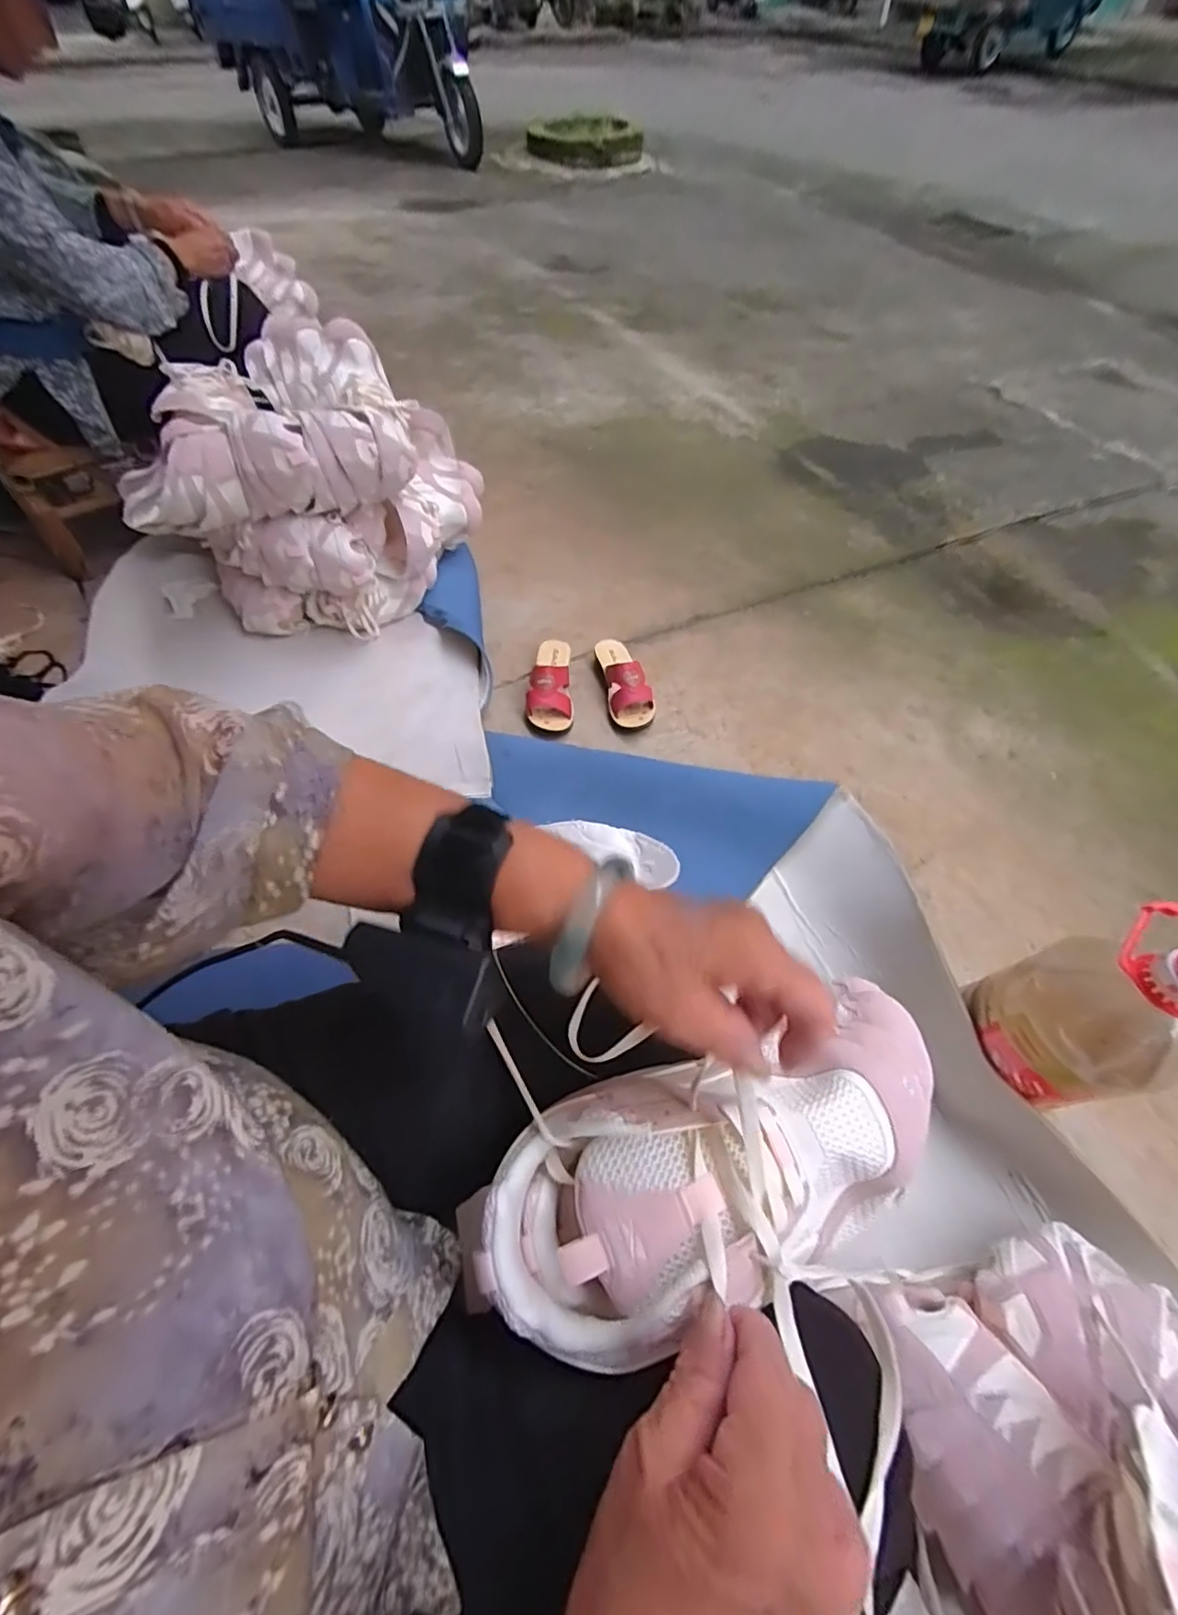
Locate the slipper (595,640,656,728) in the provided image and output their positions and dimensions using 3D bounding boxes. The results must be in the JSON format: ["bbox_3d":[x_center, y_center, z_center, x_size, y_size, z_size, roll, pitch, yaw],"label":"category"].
[{"bbox_3d":[0.070,-0.253,1.092,0.083,0.062,0.212,-6,56,-7],"label":"slipper"}]

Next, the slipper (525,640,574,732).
[{"bbox_3d":[-0.075,-0.240,1.092,0.085,0.073,0.213,-1,56,-4],"label":"slipper"}]

